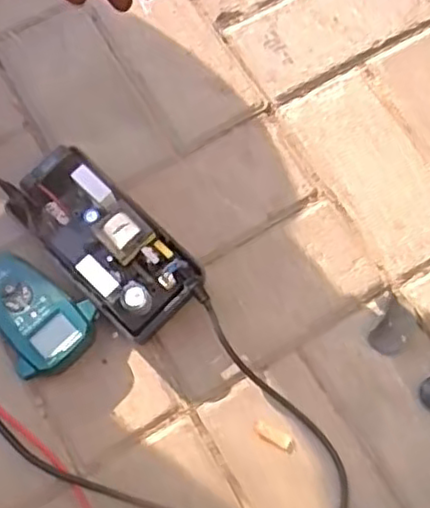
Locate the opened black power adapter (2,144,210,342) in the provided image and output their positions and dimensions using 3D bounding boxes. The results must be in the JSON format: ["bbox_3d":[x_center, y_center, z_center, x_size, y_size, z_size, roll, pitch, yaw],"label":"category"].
[{"bbox_3d":[-0.091,-0.008,0.564,0.084,0.056,0.167,-43,77,-11],"label":"opened black power adapter"}]

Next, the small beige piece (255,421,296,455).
[{"bbox_3d":[0.048,0.146,0.539,0.035,0.004,0.013,29,76,9],"label":"small beige piece"}]

